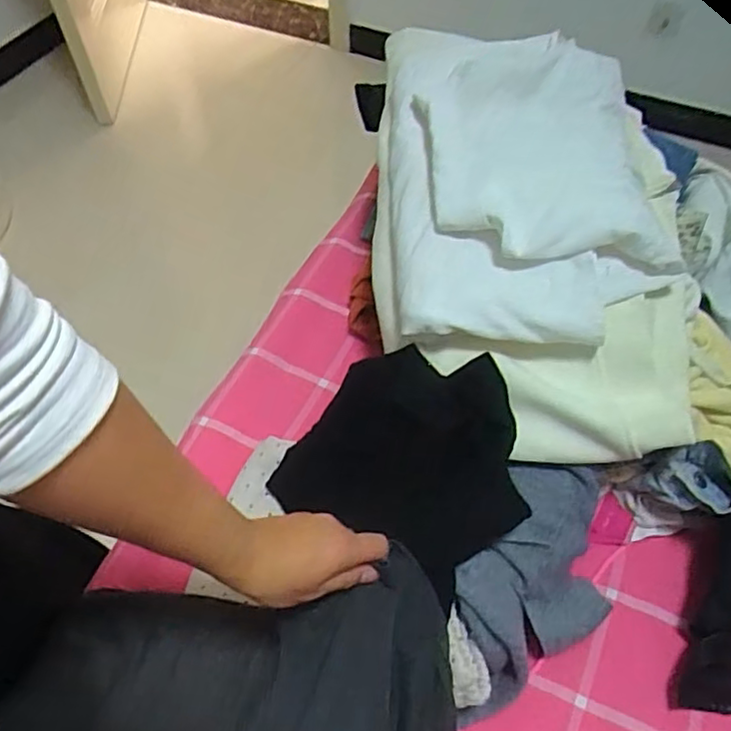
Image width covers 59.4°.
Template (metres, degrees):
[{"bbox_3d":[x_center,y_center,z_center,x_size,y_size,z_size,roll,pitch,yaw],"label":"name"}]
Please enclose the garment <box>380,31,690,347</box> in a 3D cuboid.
[{"bbox_3d":[0.152,-0.222,0.706,0.279,0.129,0.449,2,54,2],"label":"garment"}]

